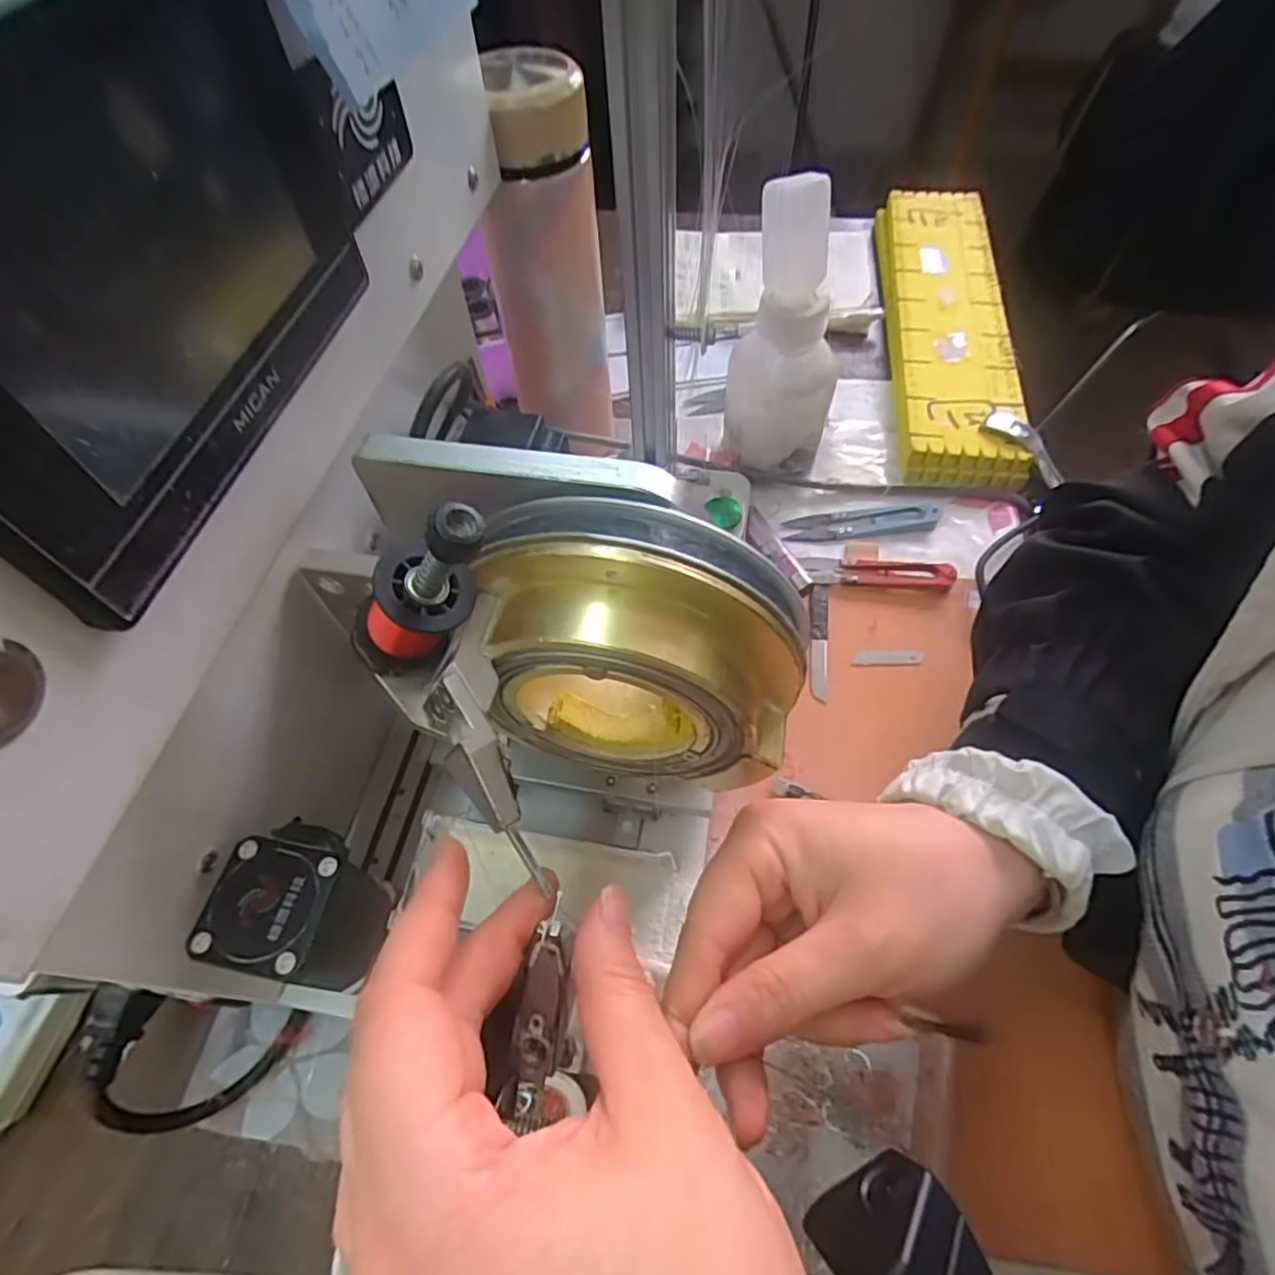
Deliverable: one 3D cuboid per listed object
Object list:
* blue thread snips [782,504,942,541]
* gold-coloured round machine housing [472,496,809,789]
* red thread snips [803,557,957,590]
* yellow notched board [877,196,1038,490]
[{"bbox_3d":[0.148,-0.076,0.439,0.098,0.010,0.021,-4,57,0],"label":"blue thread snips"},{"bbox_3d":[0.002,0.008,0.212,0.099,0.095,0.046,7,58,7],"label":"gold-coloured round machine housing"},{"bbox_3d":[0.151,-0.041,0.415,0.087,0.012,0.023,3,58,4],"label":"red thread snips"},{"bbox_3d":[0.247,-0.254,0.531,0.087,0.035,0.338,4,58,5],"label":"yellow notched board"}]

